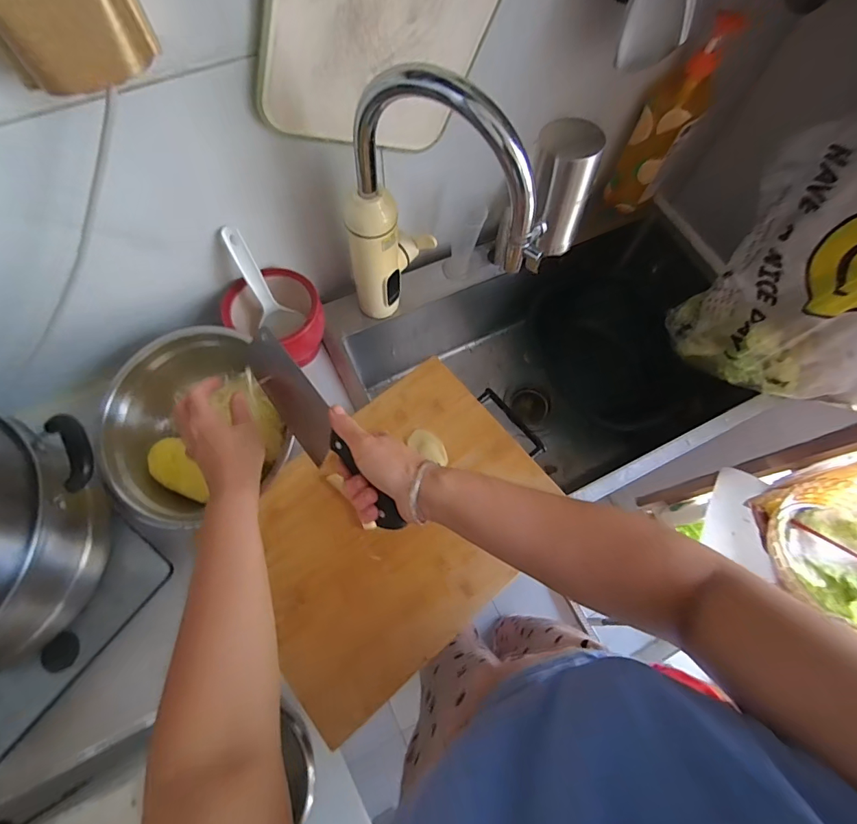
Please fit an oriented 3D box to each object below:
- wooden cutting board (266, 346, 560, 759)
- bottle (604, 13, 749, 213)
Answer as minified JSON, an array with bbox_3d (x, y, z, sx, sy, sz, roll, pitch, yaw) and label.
[{"bbox_3d":[-0.044,0.140,0.535,0.379,0.015,0.288,-40,75,-14],"label":"wooden cutting board"},{"bbox_3d":[0.359,-0.429,0.659,0.076,0.222,0.061,32,72,10],"label":"bottle"}]

